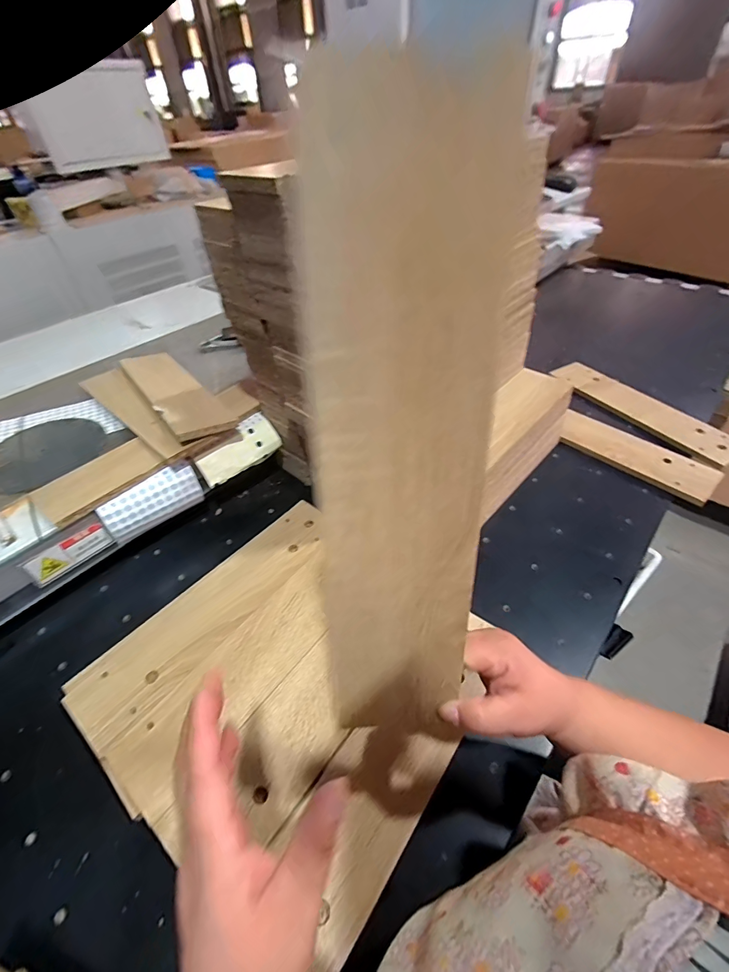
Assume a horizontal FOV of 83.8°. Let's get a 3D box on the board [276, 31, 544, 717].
[{"bbox_3d":[0.023,0.004,0.220,0.103,0.350,0.011,-1,28,2],"label":"board"}]

